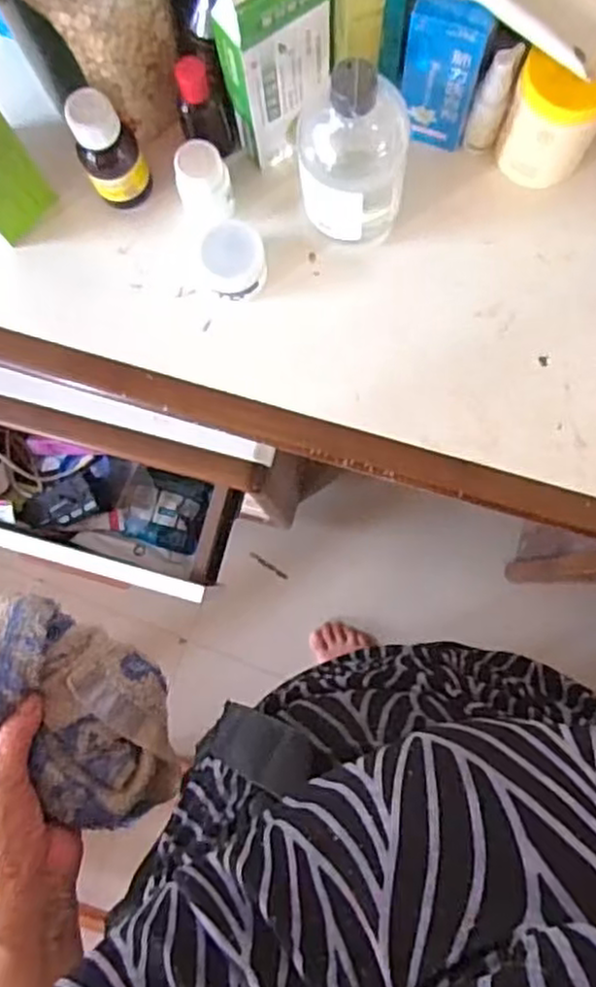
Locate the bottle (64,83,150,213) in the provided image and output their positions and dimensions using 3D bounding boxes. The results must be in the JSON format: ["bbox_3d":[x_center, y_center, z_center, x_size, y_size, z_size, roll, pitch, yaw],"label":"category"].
[{"bbox_3d":[-0.146,-0.265,0.554,0.045,0.105,0.036,-23,83,-3],"label":"bottle"}]

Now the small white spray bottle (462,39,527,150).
[{"bbox_3d":[0.151,-0.304,0.550,0.025,0.091,0.022,16,83,2],"label":"small white spray bottle"}]

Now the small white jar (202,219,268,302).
[{"bbox_3d":[-0.052,-0.189,0.574,0.051,0.038,0.056,-1,82,0],"label":"small white jar"}]

